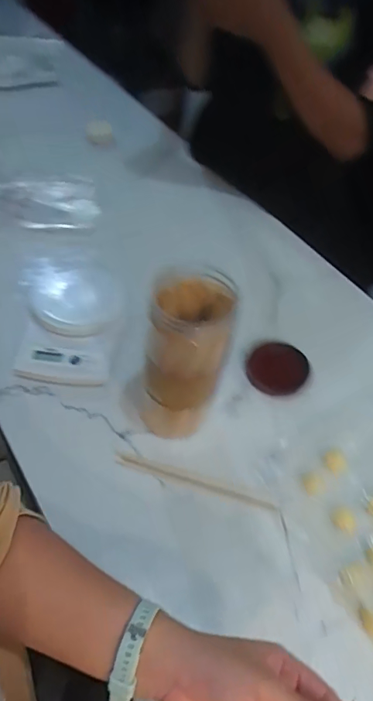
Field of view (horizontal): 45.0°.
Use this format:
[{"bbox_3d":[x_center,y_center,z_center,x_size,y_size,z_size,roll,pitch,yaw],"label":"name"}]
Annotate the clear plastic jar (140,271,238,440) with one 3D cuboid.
[{"bbox_3d":[0.002,0.015,0.498,0.074,0.213,0.079,3,50,-4],"label":"clear plastic jar"}]

